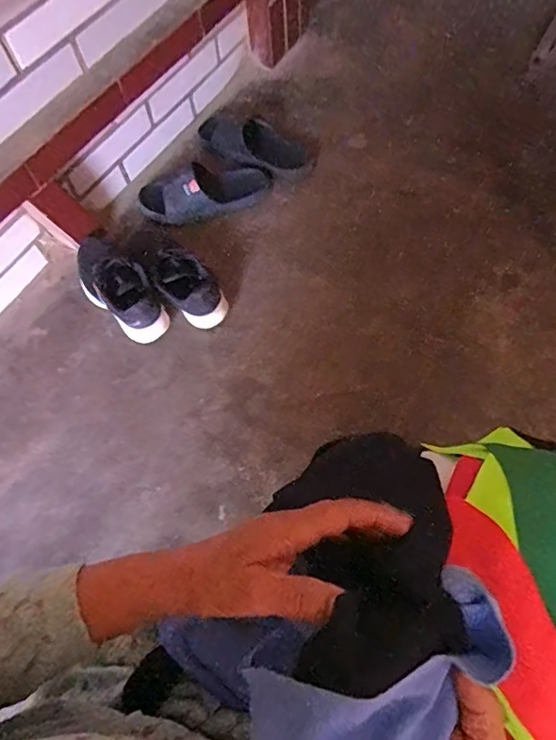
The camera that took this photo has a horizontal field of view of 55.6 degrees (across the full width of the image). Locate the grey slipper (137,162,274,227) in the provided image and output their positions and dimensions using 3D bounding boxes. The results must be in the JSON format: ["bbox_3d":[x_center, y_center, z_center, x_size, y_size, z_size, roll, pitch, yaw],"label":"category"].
[{"bbox_3d":[-0.153,-0.375,1.123,0.281,0.076,0.112,-11,66,-3],"label":"grey slipper"}]

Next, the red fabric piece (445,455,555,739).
[{"bbox_3d":[0.187,0.190,0.419,0.077,0.033,0.238,-18,67,-6],"label":"red fabric piece"}]

